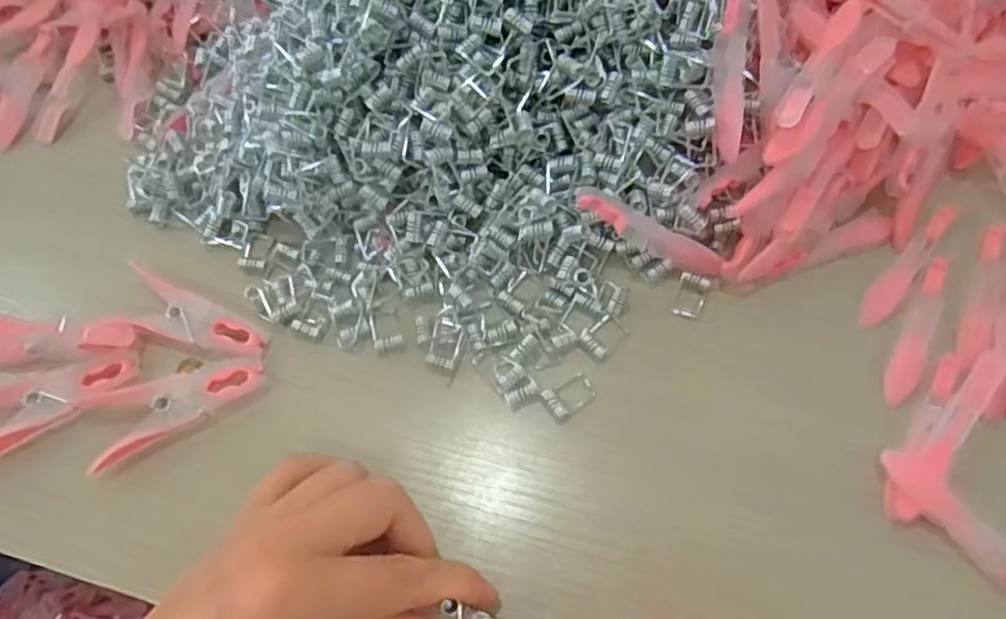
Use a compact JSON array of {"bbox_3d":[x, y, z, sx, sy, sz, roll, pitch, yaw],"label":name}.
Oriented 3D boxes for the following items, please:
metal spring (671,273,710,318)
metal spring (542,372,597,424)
[{"bbox_3d":[0.089,-0.007,0.335,0.014,0.006,0.021,14,64,9],"label":"metal spring"},{"bbox_3d":[0.031,0.039,0.316,0.025,0.006,0.016,-29,65,-12],"label":"metal spring"}]

